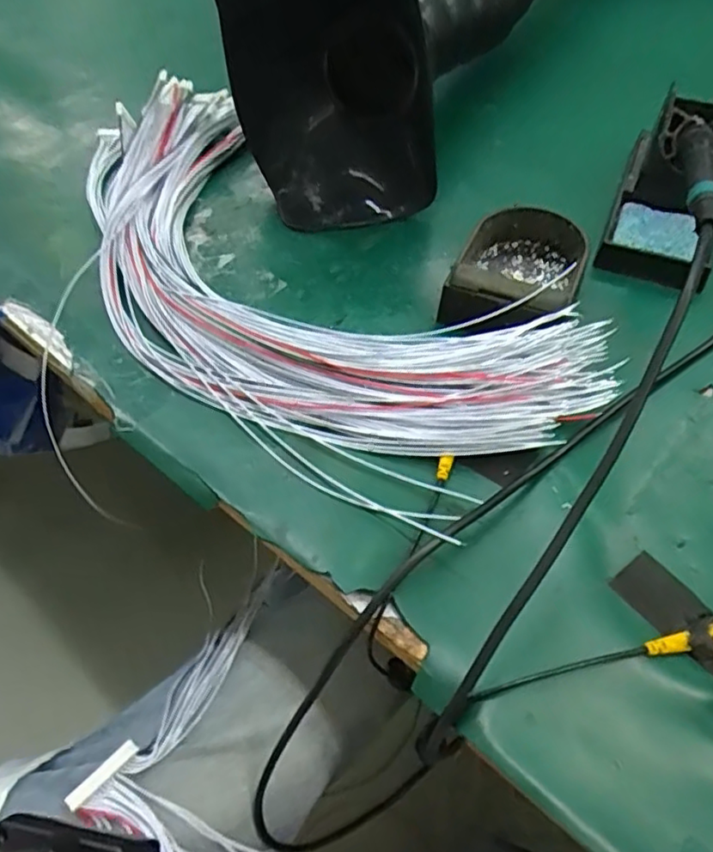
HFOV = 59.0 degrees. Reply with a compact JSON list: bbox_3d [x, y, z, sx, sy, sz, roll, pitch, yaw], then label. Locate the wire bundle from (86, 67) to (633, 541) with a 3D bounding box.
[{"bbox_3d":[-0.062,-0.104,0.402,0.181,0.039,0.429,-38,64,-23],"label":"wire bundle"}]

